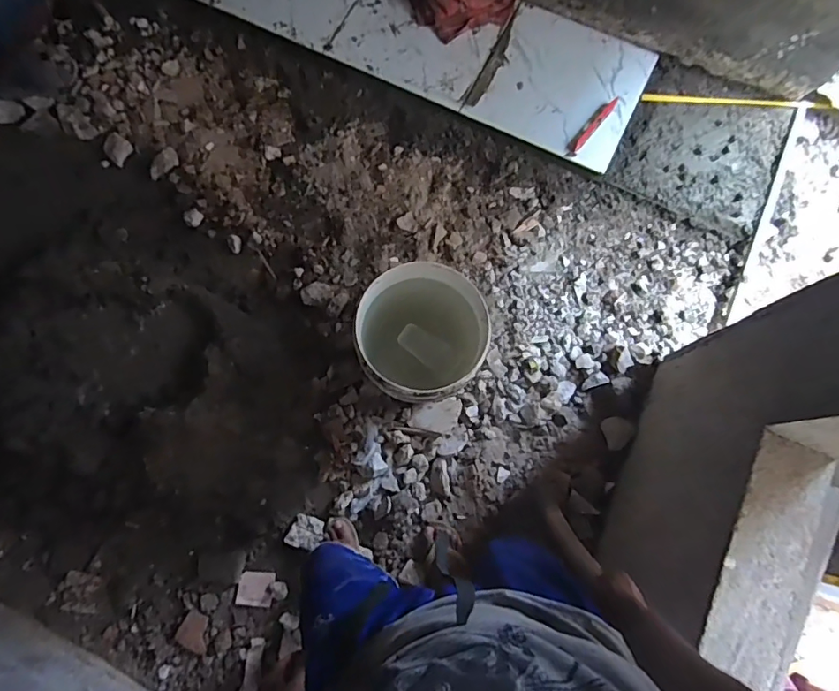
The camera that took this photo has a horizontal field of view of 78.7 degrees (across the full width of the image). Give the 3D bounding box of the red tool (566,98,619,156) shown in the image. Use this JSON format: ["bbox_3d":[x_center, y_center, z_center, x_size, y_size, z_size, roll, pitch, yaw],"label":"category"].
[{"bbox_3d":[0.551,-0.702,1.642,0.043,0.021,0.225,41,93,10],"label":"red tool"}]

